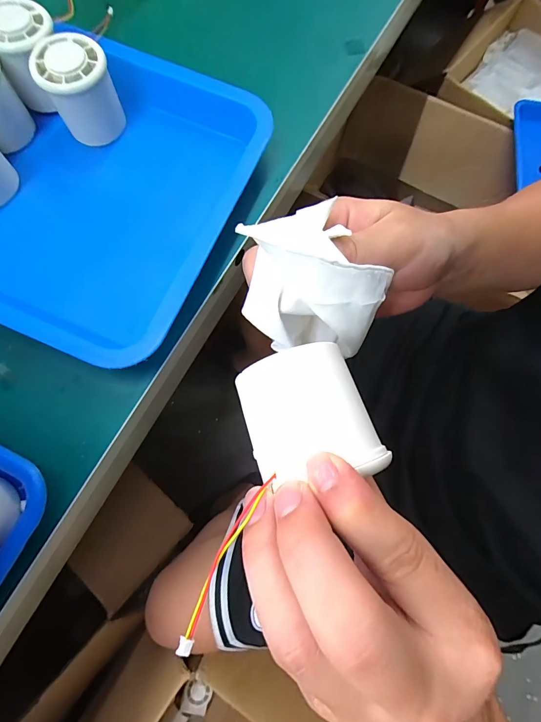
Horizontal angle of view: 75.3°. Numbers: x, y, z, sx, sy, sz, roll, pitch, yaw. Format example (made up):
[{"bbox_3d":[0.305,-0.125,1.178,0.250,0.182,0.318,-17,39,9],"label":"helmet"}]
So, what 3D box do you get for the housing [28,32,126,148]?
[{"bbox_3d":[-0.157,-0.224,0.296,0.052,0.059,0.052,0,75,-1],"label":"housing"}]

